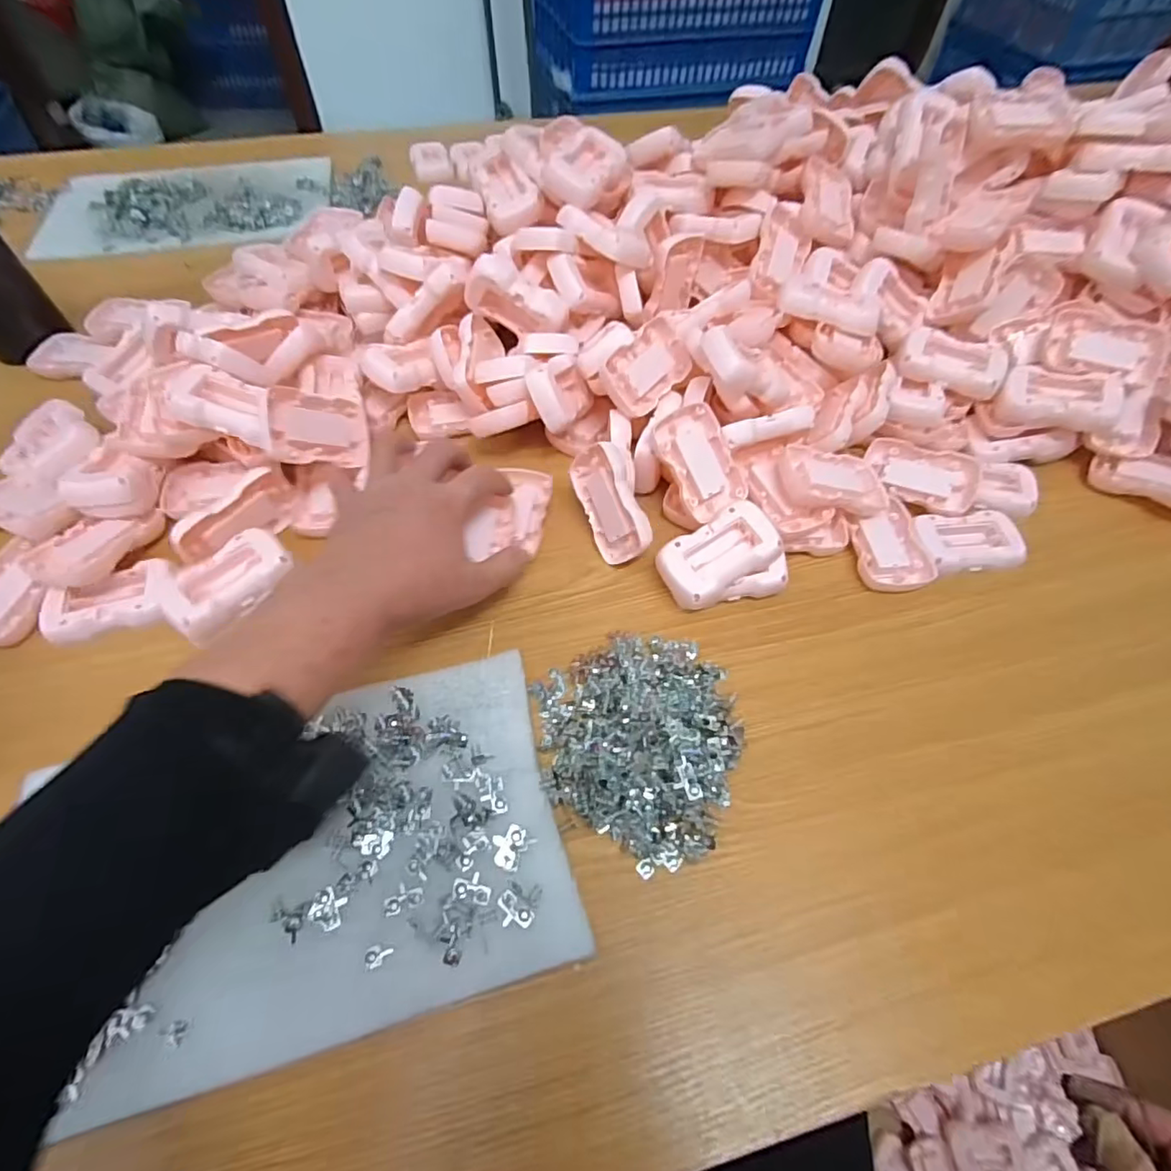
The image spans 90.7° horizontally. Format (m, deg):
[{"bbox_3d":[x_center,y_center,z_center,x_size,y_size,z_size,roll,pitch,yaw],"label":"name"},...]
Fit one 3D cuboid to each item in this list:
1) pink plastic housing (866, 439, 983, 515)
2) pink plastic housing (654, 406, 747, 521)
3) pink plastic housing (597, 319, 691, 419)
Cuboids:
[{"bbox_3d":[0.288,-0.097,0.497,0.089,0.026,0.062,25,60,15],"label":"pink plastic housing"},{"bbox_3d":[0.091,-0.098,0.461,0.053,0.012,0.087,-31,100,-10],"label":"pink plastic housing"},{"bbox_3d":[0.050,-0.181,0.485,0.086,0.019,0.053,-46,109,-24],"label":"pink plastic housing"}]

